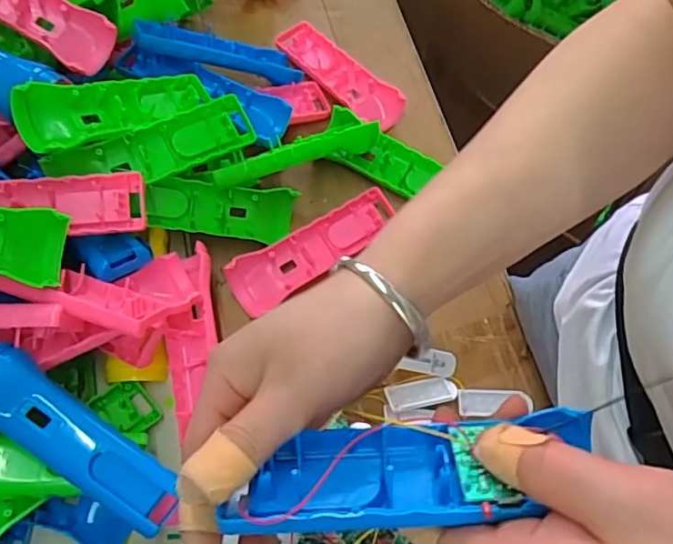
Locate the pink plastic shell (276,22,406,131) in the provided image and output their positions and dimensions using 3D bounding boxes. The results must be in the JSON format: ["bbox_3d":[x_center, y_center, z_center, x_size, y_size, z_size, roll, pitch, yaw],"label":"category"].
[{"bbox_3d":[0.002,-0.197,0.584,0.045,0.025,0.151,-41,71,-14],"label":"pink plastic shell"}]

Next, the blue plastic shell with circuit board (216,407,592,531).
[{"bbox_3d":[0.031,0.079,0.234,0.143,0.032,0.042,-8,67,-3],"label":"blue plastic shell with circuit board"}]

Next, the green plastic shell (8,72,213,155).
[{"bbox_3d":[-0.161,-0.123,0.443,0.041,0.034,0.151,45,45,16],"label":"green plastic shell"}]

